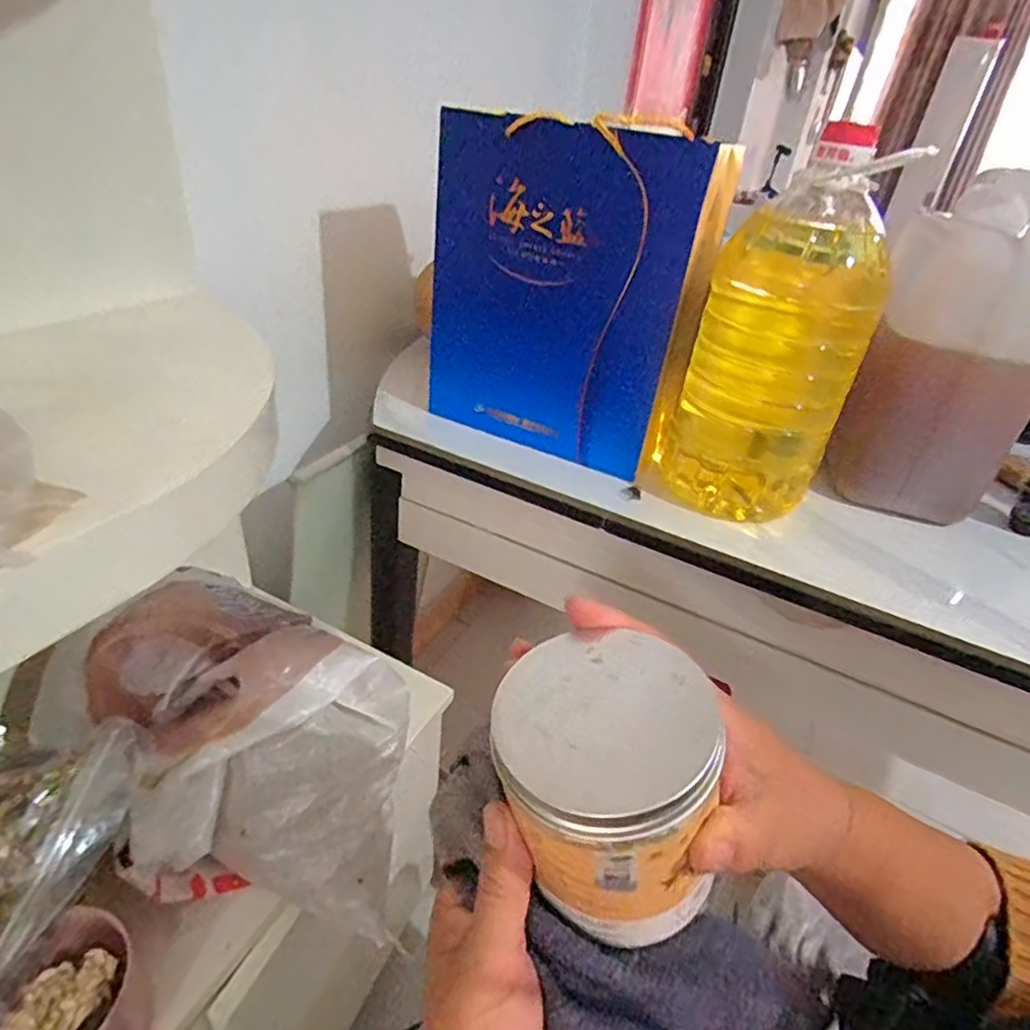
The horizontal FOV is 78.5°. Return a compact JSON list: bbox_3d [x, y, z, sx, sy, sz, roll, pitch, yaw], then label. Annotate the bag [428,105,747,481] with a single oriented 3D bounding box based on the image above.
[{"bbox_3d":[0.058,-0.235,0.682,0.285,0.327,0.104,20,36,18],"label":"bag"}]

